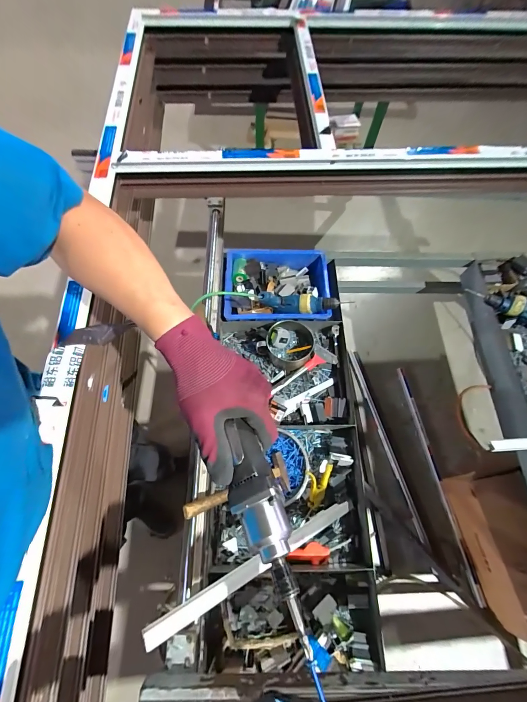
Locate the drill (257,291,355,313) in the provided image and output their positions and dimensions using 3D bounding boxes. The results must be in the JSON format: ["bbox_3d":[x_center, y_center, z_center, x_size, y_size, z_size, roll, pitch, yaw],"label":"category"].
[{"bbox_3d":[0.128,-0.160,0.917,0.277,0.107,0.057,-2,68,-2],"label":"drill"}]

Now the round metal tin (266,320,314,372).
[{"bbox_3d":[0.085,-0.019,0.957,0.142,0.075,0.138,0,68,-1],"label":"round metal tin"}]

